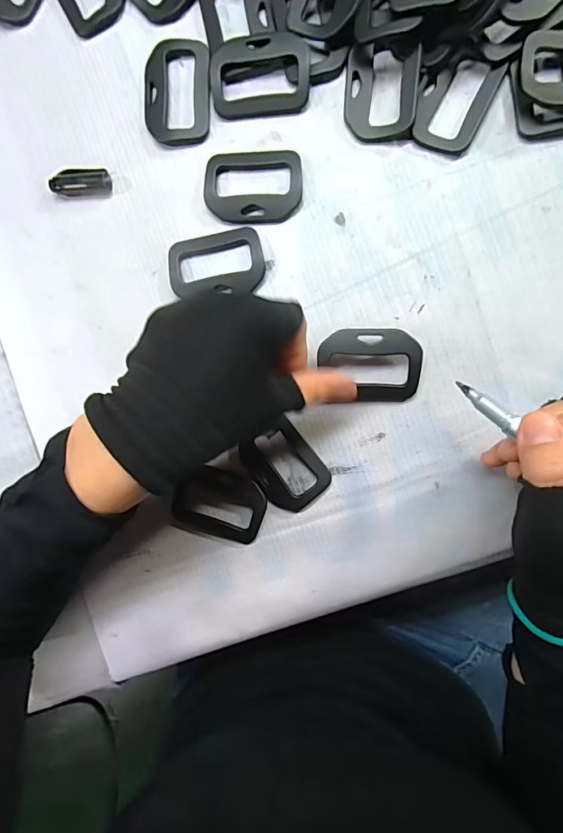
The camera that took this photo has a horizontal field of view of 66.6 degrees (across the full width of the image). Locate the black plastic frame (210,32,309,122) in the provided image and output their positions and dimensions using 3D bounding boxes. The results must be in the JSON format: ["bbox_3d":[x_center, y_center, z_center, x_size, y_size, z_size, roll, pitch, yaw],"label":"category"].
[{"bbox_3d":[-0.013,-0.210,0.260,0.061,0.010,0.047,0,93,8],"label":"black plastic frame"}]

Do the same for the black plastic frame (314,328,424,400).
[{"bbox_3d":[0.053,-0.030,0.258,0.060,0.006,0.044,2,113,6],"label":"black plastic frame"}]

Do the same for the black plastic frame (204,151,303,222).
[{"bbox_3d":[-0.018,-0.144,0.267,0.060,0.005,0.044,2,93,8],"label":"black plastic frame"}]

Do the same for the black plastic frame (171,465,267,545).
[{"bbox_3d":[-0.040,0.058,0.280,0.058,0.005,0.044,16,95,7],"label":"black plastic frame"}]

